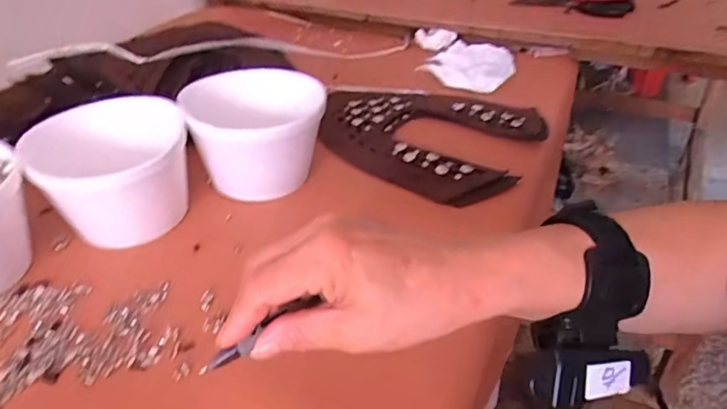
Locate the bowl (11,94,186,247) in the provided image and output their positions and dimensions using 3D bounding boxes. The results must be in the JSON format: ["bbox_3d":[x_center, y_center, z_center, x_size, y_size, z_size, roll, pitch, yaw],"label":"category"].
[{"bbox_3d":[-0.197,-0.024,0.429,0.111,0.088,0.111,-14,37,-17],"label":"bowl"}]

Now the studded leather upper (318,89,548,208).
[{"bbox_3d":[0.051,-0.082,0.557,0.249,0.020,0.171,23,42,31],"label":"studded leather upper"}]

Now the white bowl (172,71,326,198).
[{"bbox_3d":[-0.090,-0.061,0.478,0.107,0.084,0.101,-1,35,1],"label":"white bowl"}]

